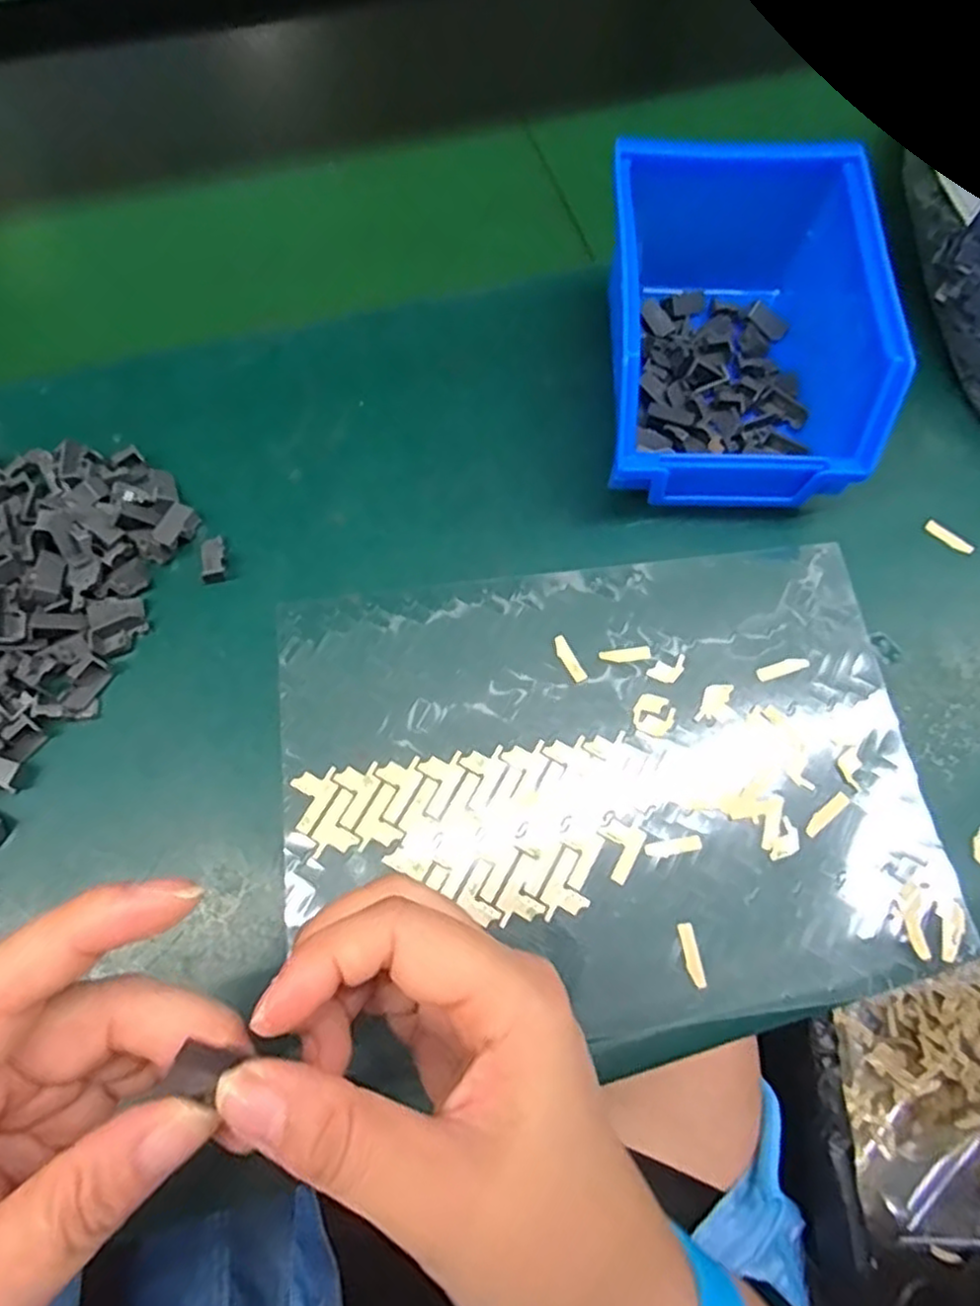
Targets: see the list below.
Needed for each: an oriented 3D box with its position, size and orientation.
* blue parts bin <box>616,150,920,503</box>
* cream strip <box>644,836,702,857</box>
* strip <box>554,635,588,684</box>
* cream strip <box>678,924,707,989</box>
[{"bbox_3d":[0.105,-0.138,0.310,0.103,0.074,0.139,1,69,0],"label":"blue parts bin"},{"bbox_3d":[0.071,0.074,0.271,0.022,0.004,0.005,-8,70,-4],"label":"cream strip"},{"bbox_3d":[0.033,0.003,0.297,0.006,0.004,0.022,-27,72,-9],"label":"strip"},{"bbox_3d":[0.073,0.110,0.257,0.005,0.004,0.022,-10,62,3],"label":"cream strip"}]

